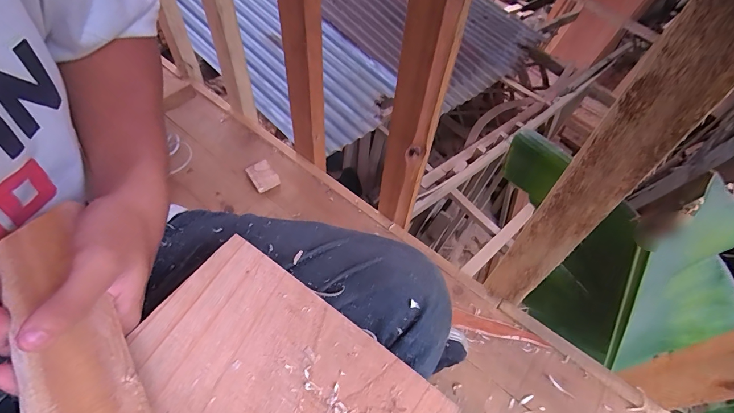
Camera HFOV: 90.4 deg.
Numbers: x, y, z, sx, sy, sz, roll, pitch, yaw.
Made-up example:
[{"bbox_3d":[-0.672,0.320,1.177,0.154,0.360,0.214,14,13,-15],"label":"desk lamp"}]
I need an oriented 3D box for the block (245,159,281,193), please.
[{"bbox_3d":[-0.184,-0.053,0.646,0.042,0.011,0.060,-27,59,-21],"label":"block"}]

